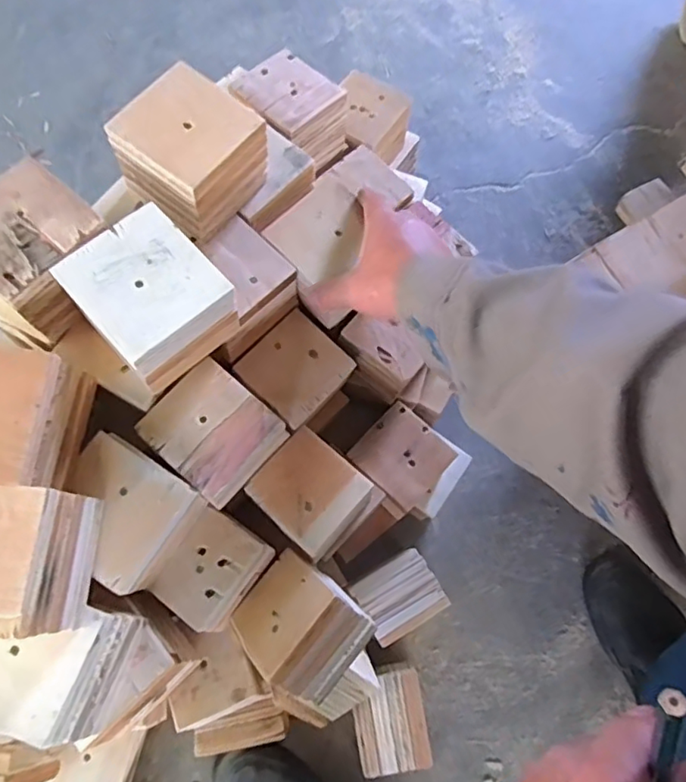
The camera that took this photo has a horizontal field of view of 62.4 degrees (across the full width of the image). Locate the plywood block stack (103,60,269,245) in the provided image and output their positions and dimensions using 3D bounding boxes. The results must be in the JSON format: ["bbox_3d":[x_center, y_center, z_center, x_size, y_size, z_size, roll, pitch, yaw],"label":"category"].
[{"bbox_3d":[-0.127,-0.201,0.486,0.089,0.078,0.095,38,74,8],"label":"plywood block stack"}]

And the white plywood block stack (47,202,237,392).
[{"bbox_3d":[-0.145,-0.069,0.442,0.095,0.071,0.106,-41,79,-14],"label":"white plywood block stack"}]

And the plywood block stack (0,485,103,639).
[{"bbox_3d":[-0.231,0.112,0.383,0.094,0.070,0.088,3,72,-2],"label":"plywood block stack"}]

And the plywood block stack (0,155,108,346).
[{"bbox_3d":[-0.235,-0.111,0.442,0.098,0.064,0.094,41,75,9],"label":"plywood block stack"}]

